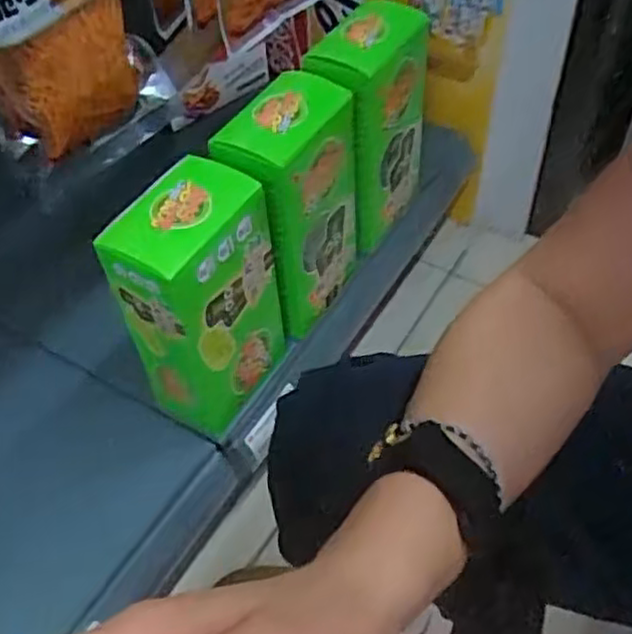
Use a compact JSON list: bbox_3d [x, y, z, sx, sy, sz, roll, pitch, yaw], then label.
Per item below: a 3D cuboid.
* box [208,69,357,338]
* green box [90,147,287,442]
[{"bbox_3d":[-0.024,-0.105,0.712,0.075,0.217,0.131,27,58,23],"label":"box"},{"bbox_3d":[-0.100,-0.017,0.648,0.081,0.215,0.123,24,57,21],"label":"green box"}]

